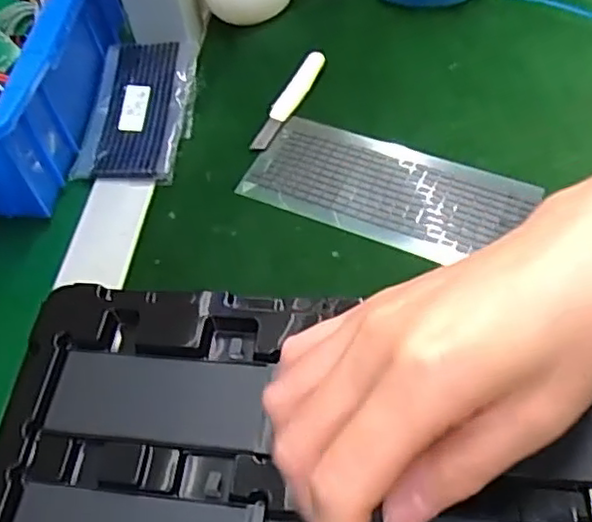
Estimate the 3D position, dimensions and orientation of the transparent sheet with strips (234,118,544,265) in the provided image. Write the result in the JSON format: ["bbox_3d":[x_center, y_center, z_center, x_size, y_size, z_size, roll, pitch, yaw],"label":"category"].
[{"bbox_3d":[0.051,-0.043,0.394,0.160,0.006,0.069,17,59,17],"label":"transparent sheet with strips"}]

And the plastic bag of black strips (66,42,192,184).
[{"bbox_3d":[-0.104,-0.099,0.438,0.066,0.023,0.107,2,56,8],"label":"plastic bag of black strips"}]

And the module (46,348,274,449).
[{"bbox_3d":[-0.057,0.056,0.277,0.091,0.006,0.037,3,56,8],"label":"module"}]

